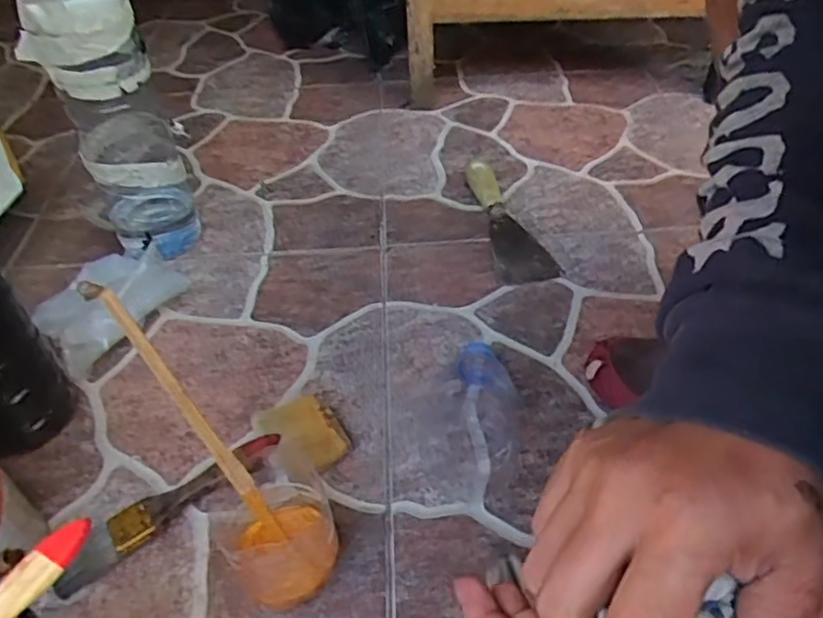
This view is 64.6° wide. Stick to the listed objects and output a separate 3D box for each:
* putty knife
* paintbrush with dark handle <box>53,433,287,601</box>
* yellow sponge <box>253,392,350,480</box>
[{"bbox_3d":[0.102,-0.108,0.713,0.058,0.024,0.218,-8,43,-5],"label":"putty knife"},{"bbox_3d":[-0.175,0.139,0.472,0.168,0.021,0.034,-29,48,-25],"label":"paintbrush with dark handle"},{"bbox_3d":[-0.086,0.099,0.509,0.056,0.022,0.060,-25,46,-22],"label":"yellow sponge"}]

